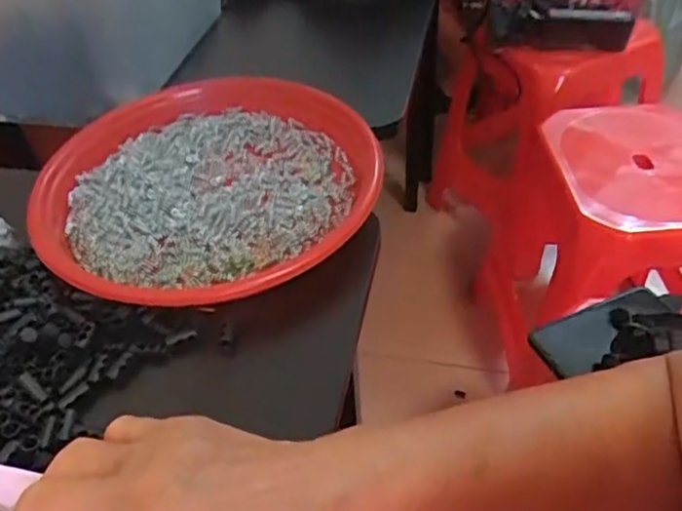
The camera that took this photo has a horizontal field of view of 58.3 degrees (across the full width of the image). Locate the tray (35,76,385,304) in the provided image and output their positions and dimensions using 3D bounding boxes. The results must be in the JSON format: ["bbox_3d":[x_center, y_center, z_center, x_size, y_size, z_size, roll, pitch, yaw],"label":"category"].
[{"bbox_3d":[-0.099,-0.065,0.445,0.236,0.050,0.236,-2,45,2],"label":"tray"}]

